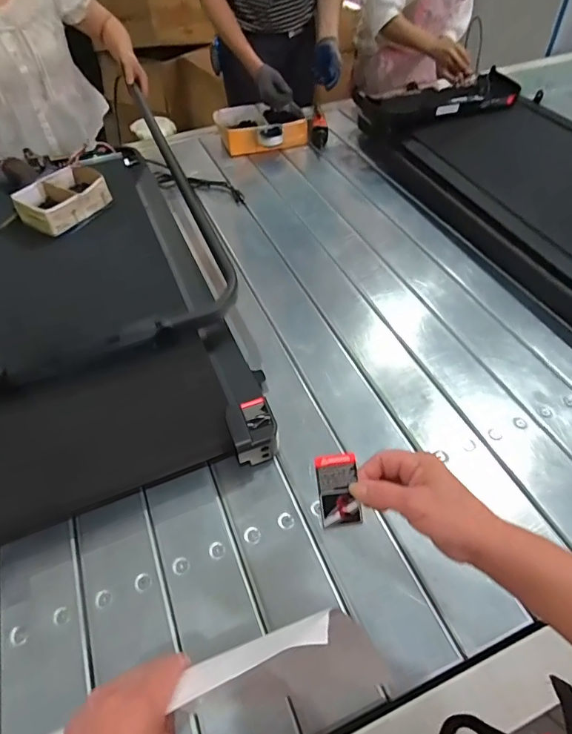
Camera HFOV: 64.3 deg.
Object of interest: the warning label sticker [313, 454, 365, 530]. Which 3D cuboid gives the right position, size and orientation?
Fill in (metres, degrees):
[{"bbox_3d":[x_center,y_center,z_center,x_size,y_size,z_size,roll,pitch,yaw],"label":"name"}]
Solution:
[{"bbox_3d":[0.045,0.105,0.389,0.034,0.007,0.062,-7,91,5],"label":"warning label sticker"}]

